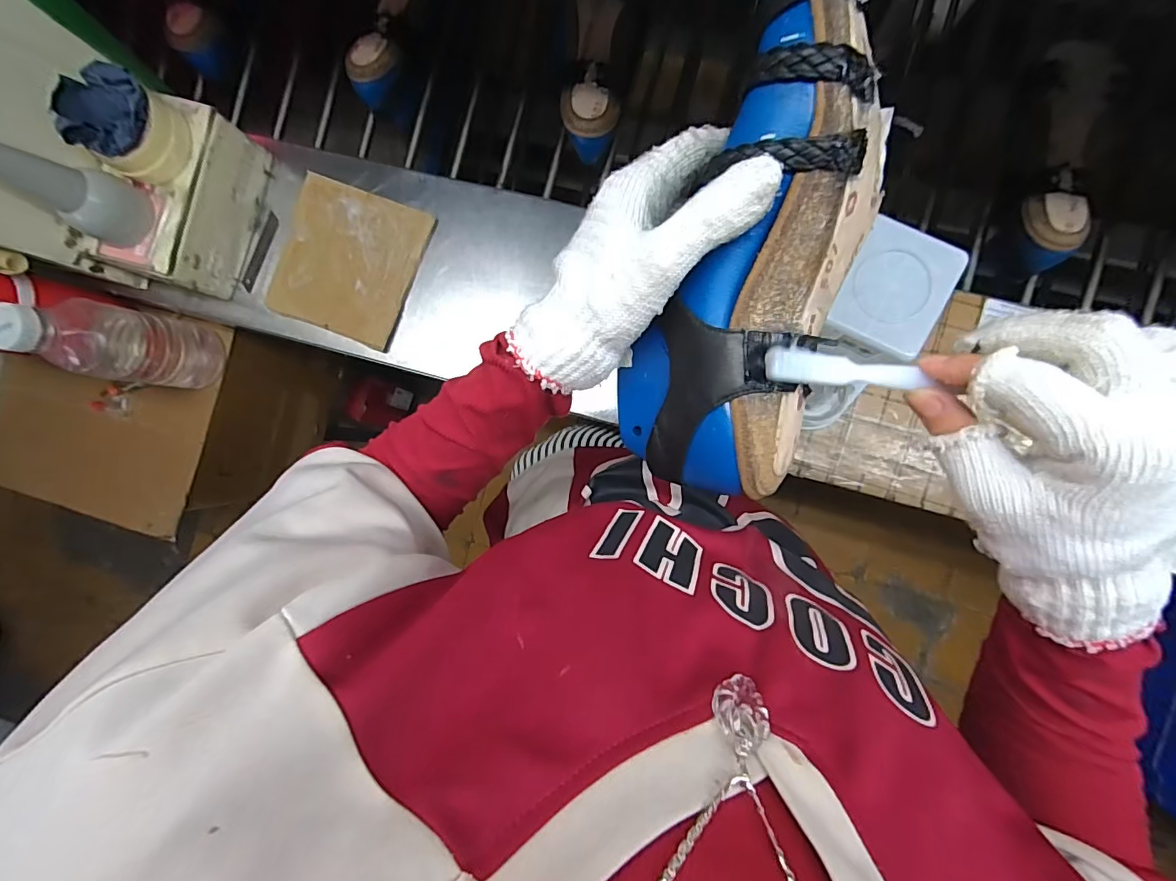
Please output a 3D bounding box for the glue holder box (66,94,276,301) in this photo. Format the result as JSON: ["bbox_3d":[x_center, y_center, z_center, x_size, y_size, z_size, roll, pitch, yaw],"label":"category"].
[{"bbox_3d":[-0.480,-0.278,0.574,0.126,0.094,0.200,16,90,7],"label":"glue holder box"}]

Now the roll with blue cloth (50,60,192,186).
[{"bbox_3d":[-0.468,-0.320,0.501,0.074,0.080,0.086,31,92,7],"label":"roll with blue cloth"}]

